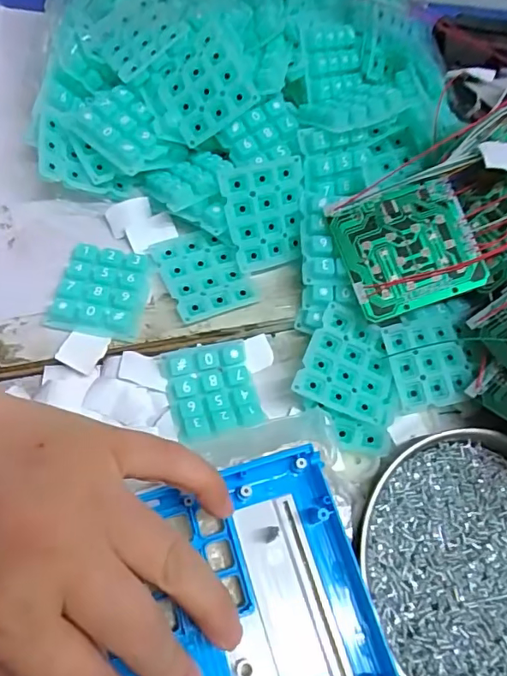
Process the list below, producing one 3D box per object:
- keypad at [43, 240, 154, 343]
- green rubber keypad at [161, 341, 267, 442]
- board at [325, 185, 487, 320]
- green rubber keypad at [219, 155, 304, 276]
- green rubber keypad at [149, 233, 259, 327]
[{"bbox_3d":[-0.085,-0.027,0.294,0.048,0.015,0.054,10,62,-2],"label":"keypad"},{"bbox_3d":[-0.023,0.029,0.288,0.047,0.009,0.052,-10,64,-12],"label":"green rubber keypad"},{"bbox_3d":[0.087,-0.051,0.294,0.070,0.004,0.067,-20,79,1],"label":"board"},{"bbox_3d":[0.008,-0.073,0.311,0.047,0.007,0.059,-13,110,-13],"label":"green rubber keypad"},{"bbox_3d":[-0.030,-0.039,0.310,0.046,0.005,0.058,-21,67,-17],"label":"green rubber keypad"}]

